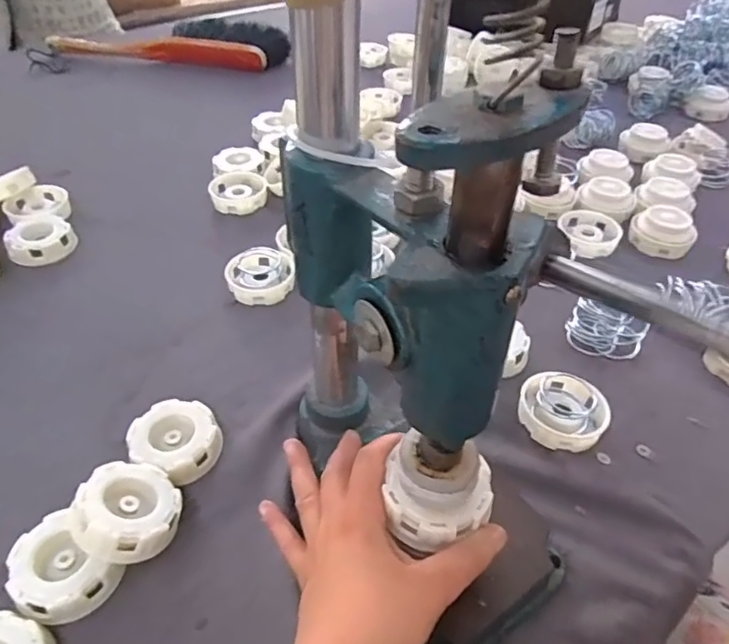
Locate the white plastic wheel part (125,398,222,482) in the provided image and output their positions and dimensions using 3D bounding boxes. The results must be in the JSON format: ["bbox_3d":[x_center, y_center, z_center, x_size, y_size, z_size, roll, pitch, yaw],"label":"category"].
[{"bbox_3d":[-0.140,0.087,0.429,0.059,0.019,0.065,-30,51,-28],"label":"white plastic wheel part"}]

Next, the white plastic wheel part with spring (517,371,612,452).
[{"bbox_3d":[0.154,0.067,0.448,0.065,0.021,0.064,0,43,0],"label":"white plastic wheel part with spring"}]

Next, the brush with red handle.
[{"bbox_3d":[-0.345,-0.490,1.001,0.386,0.048,0.114,9,47,2],"label":"brush with red handle"}]

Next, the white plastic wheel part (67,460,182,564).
[{"bbox_3d":[-0.152,0.124,0.374,0.060,0.028,0.061,22,23,-10],"label":"white plastic wheel part"}]

